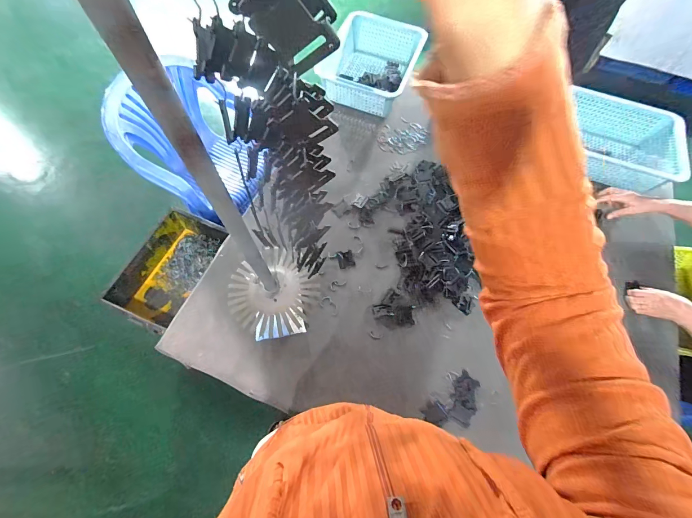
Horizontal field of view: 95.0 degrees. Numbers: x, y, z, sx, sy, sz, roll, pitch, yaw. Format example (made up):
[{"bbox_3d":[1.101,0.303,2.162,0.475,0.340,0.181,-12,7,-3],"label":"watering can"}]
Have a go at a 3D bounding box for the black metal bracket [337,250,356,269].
[{"bbox_3d":[0.000,0.001,0.871,0.045,0.011,0.050,-11,66,-9],"label":"black metal bracket"}]

